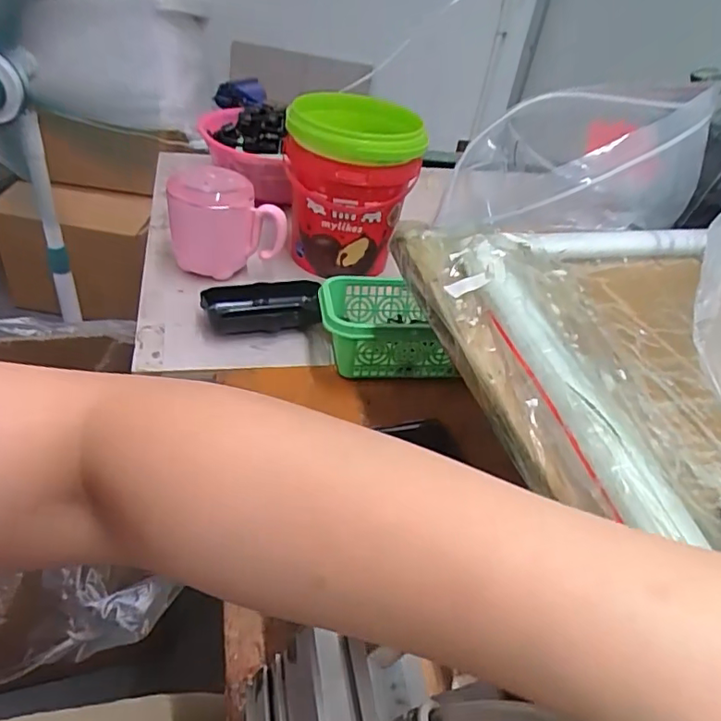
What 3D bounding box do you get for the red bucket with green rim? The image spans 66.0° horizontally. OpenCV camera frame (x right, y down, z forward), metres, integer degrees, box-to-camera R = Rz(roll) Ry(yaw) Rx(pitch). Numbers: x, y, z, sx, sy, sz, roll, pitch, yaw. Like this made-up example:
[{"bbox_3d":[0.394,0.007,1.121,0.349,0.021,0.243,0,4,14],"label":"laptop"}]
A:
[{"bbox_3d":[-0.011,-0.179,0.577,0.127,0.146,0.136,4,39,-8],"label":"red bucket with green rim"}]

